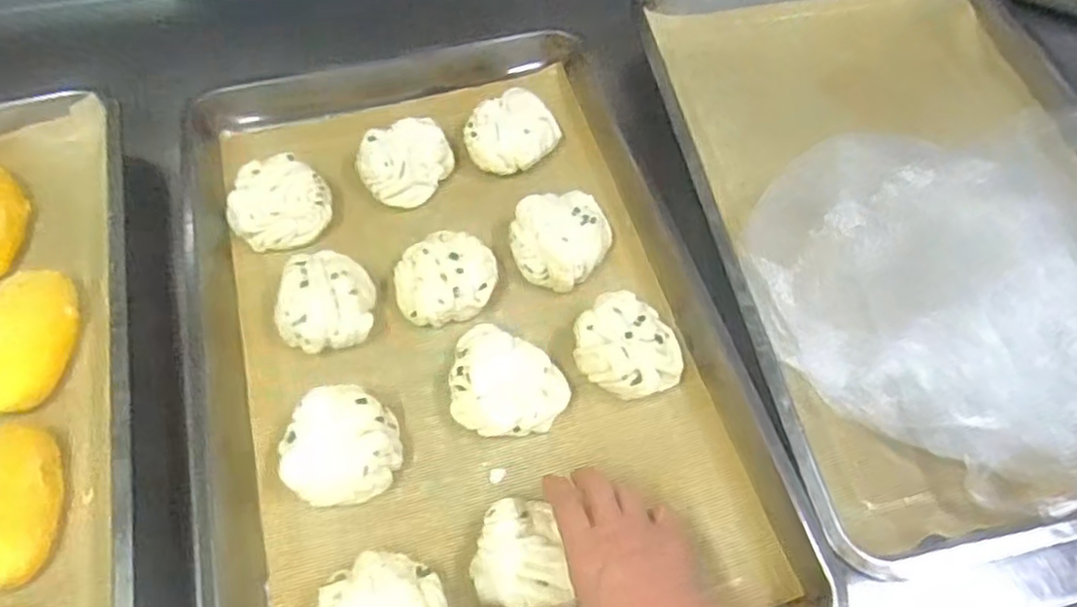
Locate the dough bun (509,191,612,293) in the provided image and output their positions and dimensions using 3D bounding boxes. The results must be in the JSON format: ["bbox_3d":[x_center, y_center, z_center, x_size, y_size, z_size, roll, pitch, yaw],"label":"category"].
[{"bbox_3d":[0.019,-0.058,0.606,0.077,0.035,0.078,1,60,-1],"label":"dough bun"}]

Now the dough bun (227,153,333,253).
[{"bbox_3d":[-0.229,-0.091,0.625,0.084,0.031,0.076,-12,61,-9],"label":"dough bun"}]

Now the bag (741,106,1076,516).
[{"bbox_3d":[0.373,-0.011,0.547,0.375,0.080,0.298,-14,62,-10],"label":"bag"}]

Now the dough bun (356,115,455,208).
[{"bbox_3d":[-0.123,-0.134,0.653,0.073,0.037,0.080,1,60,-1],"label":"dough bun"}]

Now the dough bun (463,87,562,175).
[{"bbox_3d":[-0.024,-0.165,0.671,0.088,0.040,0.075,-30,65,-17],"label":"dough bun"}]

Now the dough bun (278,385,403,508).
[{"bbox_3d":[-0.145,0.107,0.521,0.082,0.047,0.078,1,60,-1],"label":"dough bun"}]

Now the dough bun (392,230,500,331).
[{"bbox_3d":[-0.077,-0.021,0.595,0.088,0.046,0.076,-29,65,-17],"label":"dough bun"}]

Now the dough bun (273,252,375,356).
[{"bbox_3d":[-0.171,-0.007,0.574,0.071,0.041,0.084,-1,60,-2],"label":"dough bun"}]

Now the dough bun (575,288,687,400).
[{"bbox_3d":[0.069,0.035,0.558,0.075,0.044,0.081,1,60,-1],"label":"dough bun"}]

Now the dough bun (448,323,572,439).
[{"bbox_3d":[-0.026,0.064,0.547,0.095,0.041,0.081,28,63,14],"label":"dough bun"}]

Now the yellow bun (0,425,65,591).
[{"bbox_3d":[-0.370,0.138,0.495,0.082,0.047,0.122,-18,62,-12],"label":"yellow bun"}]

